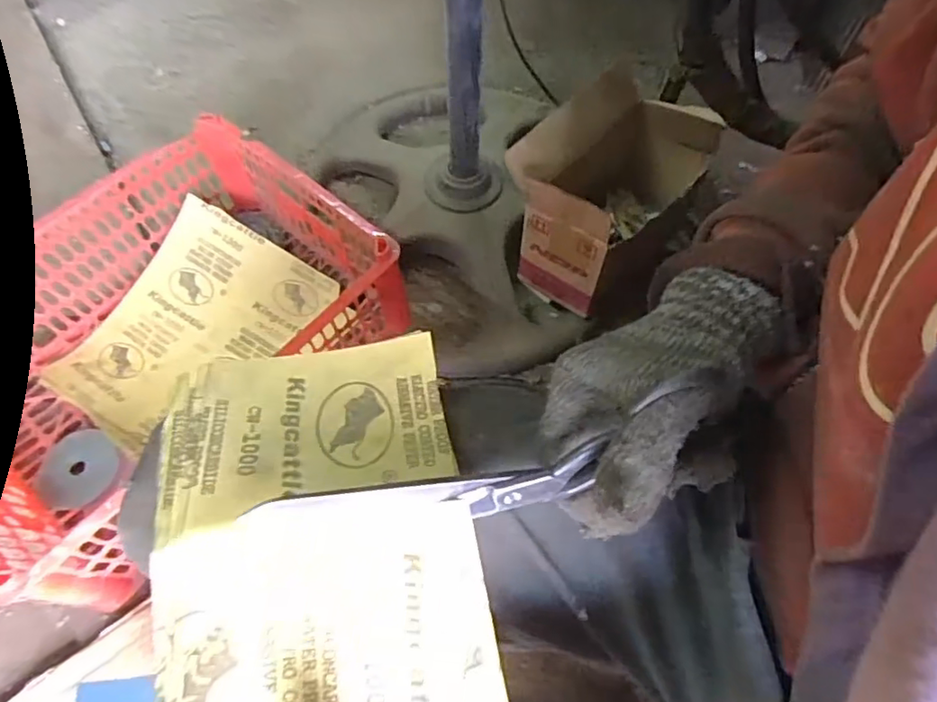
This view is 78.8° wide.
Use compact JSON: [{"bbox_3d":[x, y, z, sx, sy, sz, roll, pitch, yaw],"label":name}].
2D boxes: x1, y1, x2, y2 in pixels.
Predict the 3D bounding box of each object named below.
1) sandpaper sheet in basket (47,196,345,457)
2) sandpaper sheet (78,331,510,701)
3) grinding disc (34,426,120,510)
[{"bbox_3d":[-0.323,-0.032,0.665,0.210,0.045,0.285,34,71,9],"label":"sandpaper sheet in basket"},{"bbox_3d":[-0.076,0.090,0.288,0.156,0.047,0.224,-7,64,-6],"label":"sandpaper sheet"},{"bbox_3d":[-0.417,0.126,0.606,0.083,0.006,0.079,1,62,-1],"label":"grinding disc"}]

